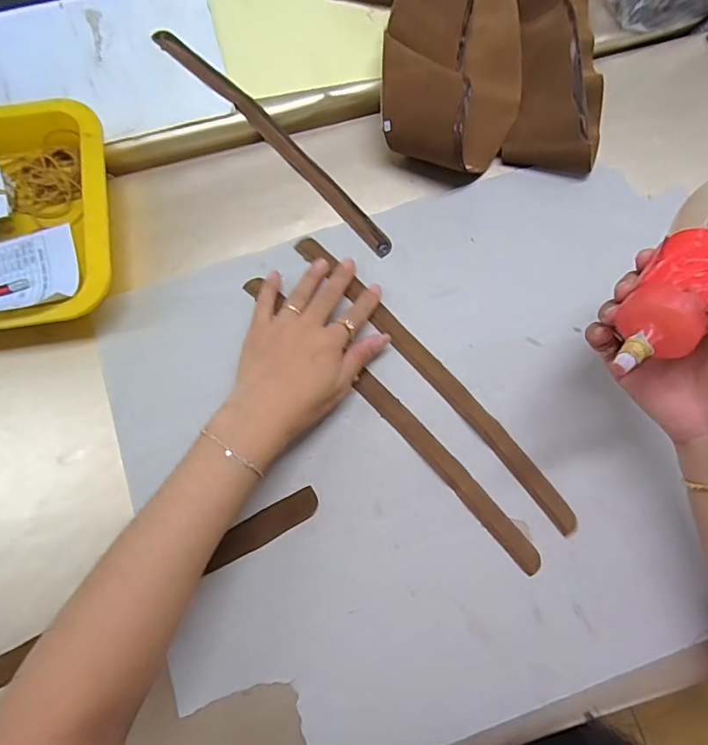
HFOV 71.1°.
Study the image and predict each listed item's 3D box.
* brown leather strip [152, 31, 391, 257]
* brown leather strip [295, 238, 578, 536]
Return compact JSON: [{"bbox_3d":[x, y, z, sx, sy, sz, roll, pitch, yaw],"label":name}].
[{"bbox_3d":[-0.077,-0.222,0.464,0.025,0.009,0.317,-42,79,-10],"label":"brown leather strip"},{"bbox_3d":[0.063,-0.001,0.405,0.023,0.005,0.317,-40,78,-8],"label":"brown leather strip"}]

